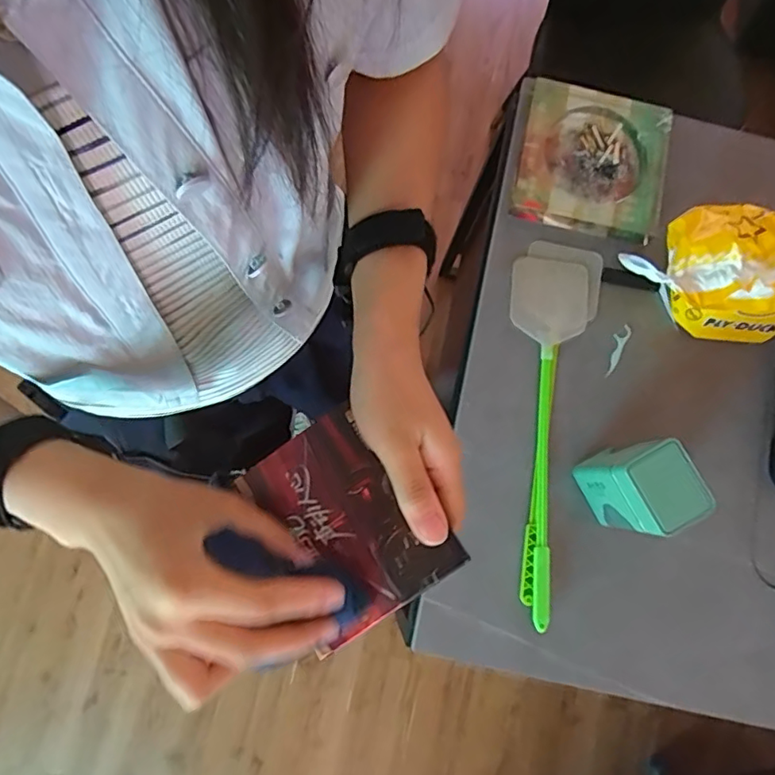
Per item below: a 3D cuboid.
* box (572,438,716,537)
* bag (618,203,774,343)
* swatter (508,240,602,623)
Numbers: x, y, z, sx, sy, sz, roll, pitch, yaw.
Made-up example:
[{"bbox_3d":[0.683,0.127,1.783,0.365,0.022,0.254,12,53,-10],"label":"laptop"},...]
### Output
[{"bbox_3d":[0.292,0.118,0.659,0.078,0.162,0.091,-25,83,-7],"label":"box"},{"bbox_3d":[0.441,-0.149,0.715,0.253,0.138,0.133,17,80,-1],"label":"bag"},{"bbox_3d":[0.221,0.044,0.725,0.120,0.022,0.493,4,80,-1],"label":"swatter"}]

